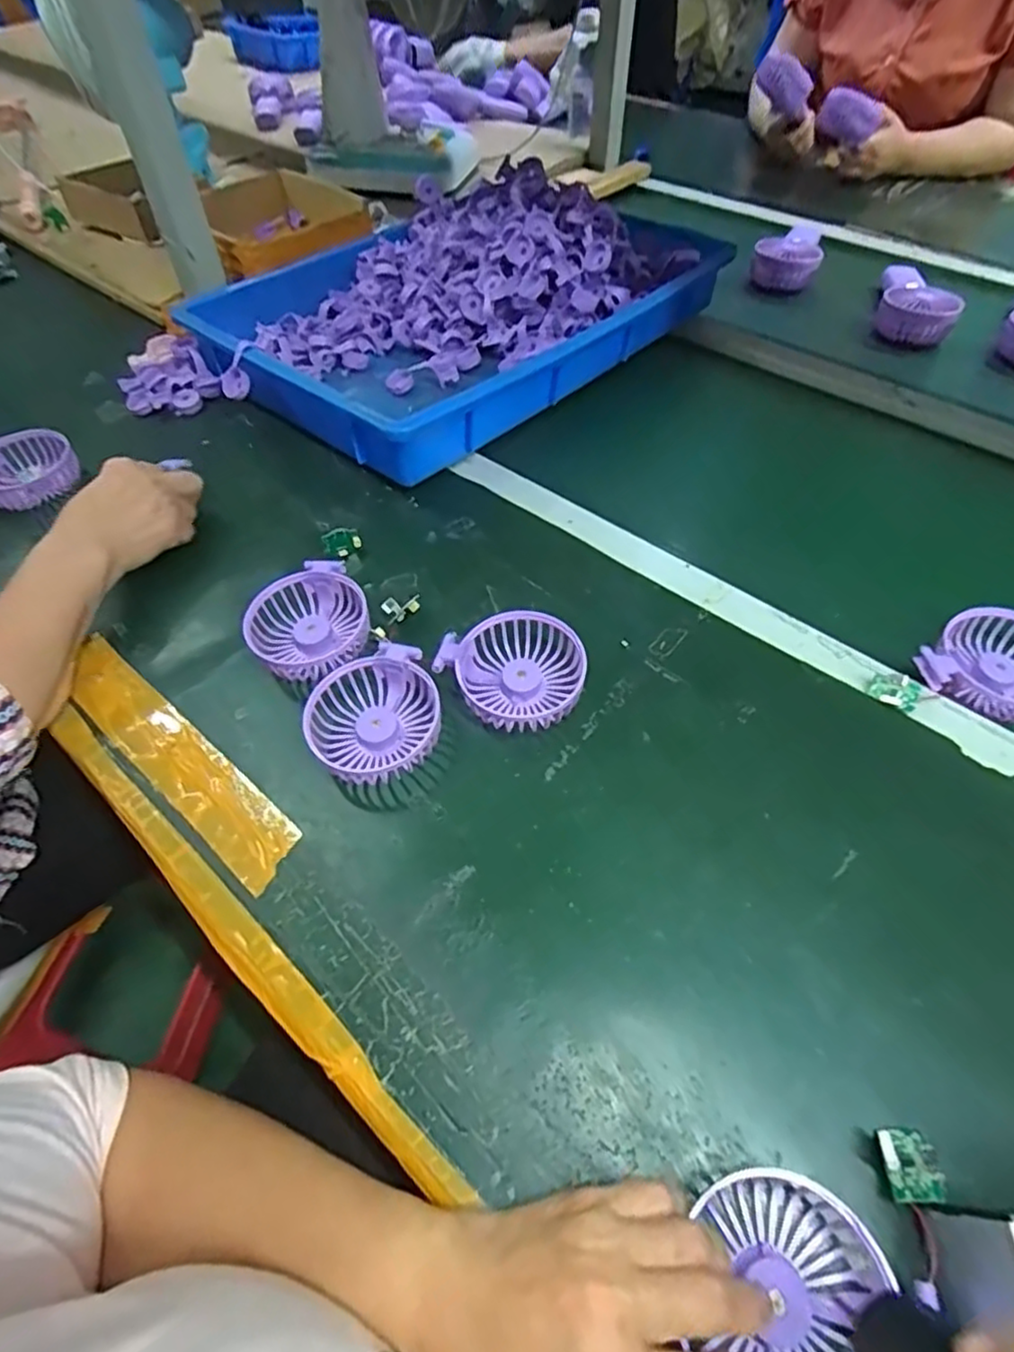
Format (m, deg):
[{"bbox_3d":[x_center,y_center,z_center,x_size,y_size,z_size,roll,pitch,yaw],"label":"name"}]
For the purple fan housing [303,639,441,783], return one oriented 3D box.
[{"bbox_3d":[-0.091,0.029,0.461,0.087,0.037,0.087,-18,55,-12],"label":"purple fan housing"}]

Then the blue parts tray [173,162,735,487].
[{"bbox_3d":[-0.048,-0.438,0.747,0.365,0.092,0.523,38,66,25],"label":"blue parts tray"}]

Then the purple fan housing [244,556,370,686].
[{"bbox_3d":[-0.148,-0.039,0.511,0.097,0.036,0.082,-37,60,-21],"label":"purple fan housing"}]

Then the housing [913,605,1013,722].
[{"bbox_3d":[0.361,-0.008,0.483,0.094,0.023,0.087,-35,60,-23],"label":"housing"}]

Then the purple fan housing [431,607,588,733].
[{"bbox_3d":[0.009,-0.009,0.478,0.095,0.031,0.092,30,61,23],"label":"purple fan housing"}]

